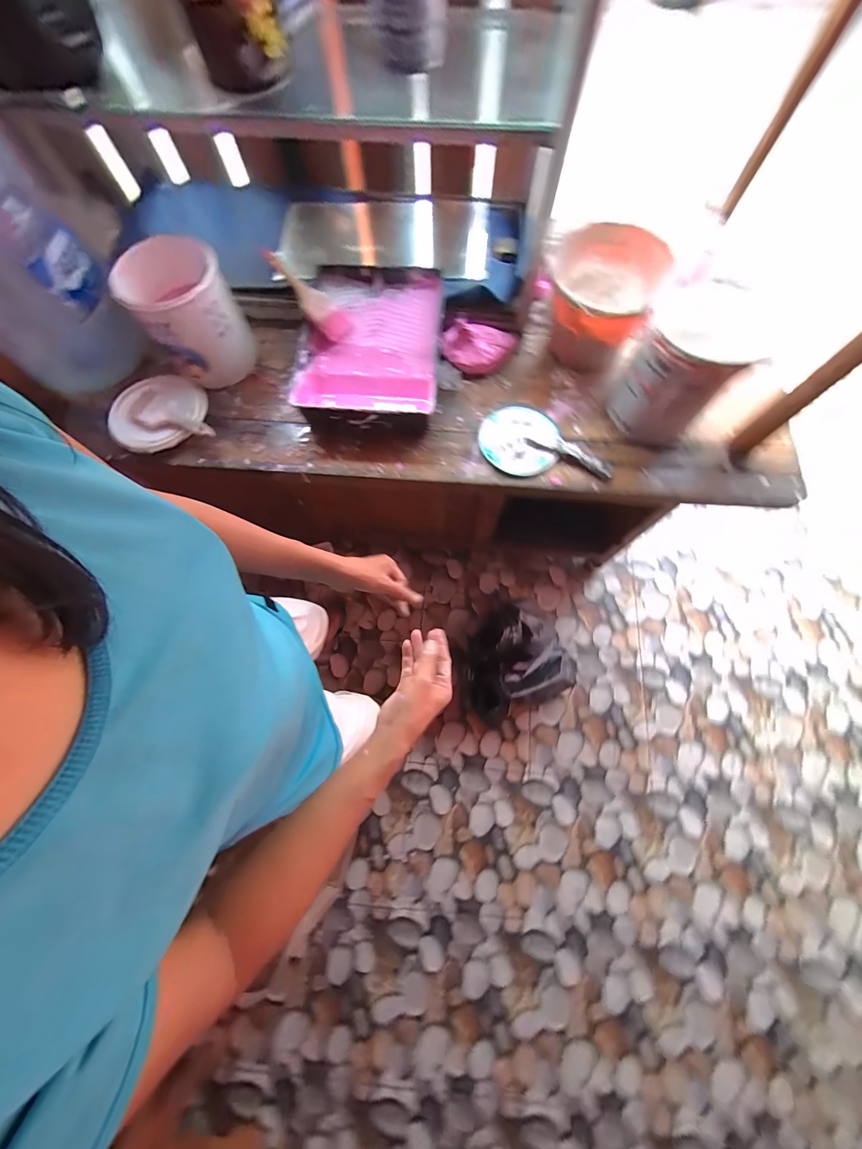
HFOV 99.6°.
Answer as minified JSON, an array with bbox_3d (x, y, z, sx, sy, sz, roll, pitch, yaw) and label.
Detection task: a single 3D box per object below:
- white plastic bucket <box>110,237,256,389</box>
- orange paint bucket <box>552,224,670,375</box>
[{"bbox_3d":[-0.467,-0.508,0.732,0.144,0.198,0.153,0,76,1],"label":"white plastic bucket"},{"bbox_3d":[0.338,-0.564,0.764,0.194,0.156,0.226,22,78,6],"label":"orange paint bucket"}]

